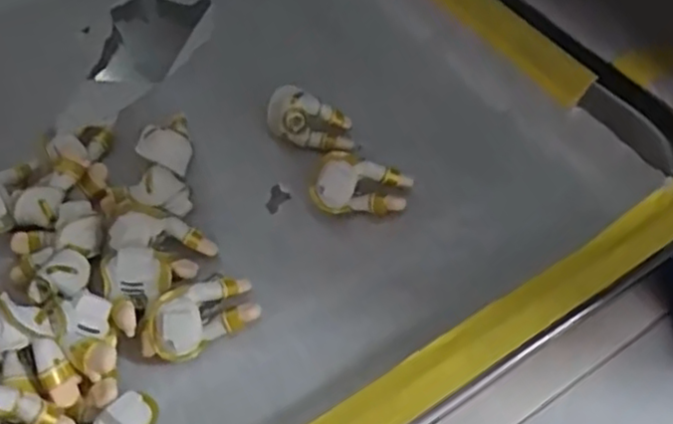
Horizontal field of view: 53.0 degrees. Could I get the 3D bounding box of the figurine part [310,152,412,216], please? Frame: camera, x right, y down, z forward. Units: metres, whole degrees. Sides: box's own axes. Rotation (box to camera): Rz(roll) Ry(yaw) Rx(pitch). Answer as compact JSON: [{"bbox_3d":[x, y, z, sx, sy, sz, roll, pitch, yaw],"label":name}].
[{"bbox_3d":[0.008,-0.008,0.221,0.032,0.017,0.015,-3,52,2],"label":"figurine part"}]

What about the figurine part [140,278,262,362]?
[{"bbox_3d":[-0.040,0.030,0.194,0.034,0.018,0.015,-28,55,-16],"label":"figurine part"}]

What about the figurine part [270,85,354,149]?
[{"bbox_3d":[-0.009,-0.032,0.240,0.029,0.022,0.014,8,51,8],"label":"figurine part"}]

